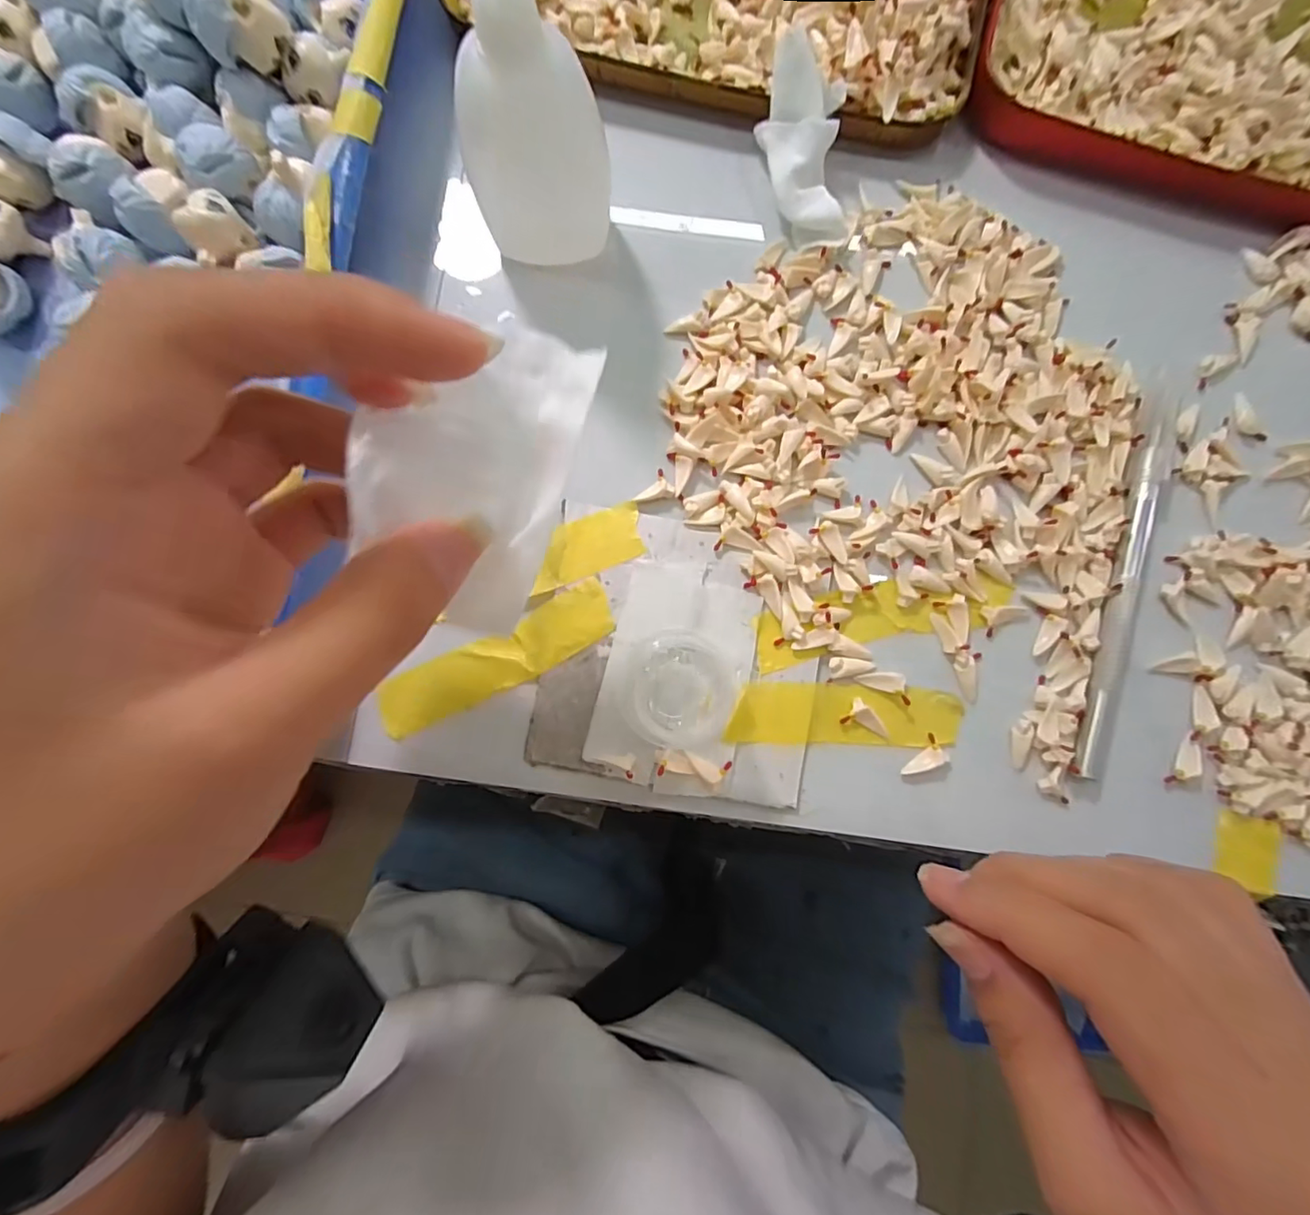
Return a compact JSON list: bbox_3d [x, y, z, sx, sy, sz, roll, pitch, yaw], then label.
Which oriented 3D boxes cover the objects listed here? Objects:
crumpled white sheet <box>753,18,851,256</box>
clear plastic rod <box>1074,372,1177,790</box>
[{"bbox_3d":[0.055,-0.163,0.204,0.026,0.016,0.064,-12,100,-3],"label":"crumpled white sheet"},{"bbox_3d":[0.162,-0.013,0.195,0.010,0.006,0.142,15,83,1],"label":"clear plastic rod"}]

